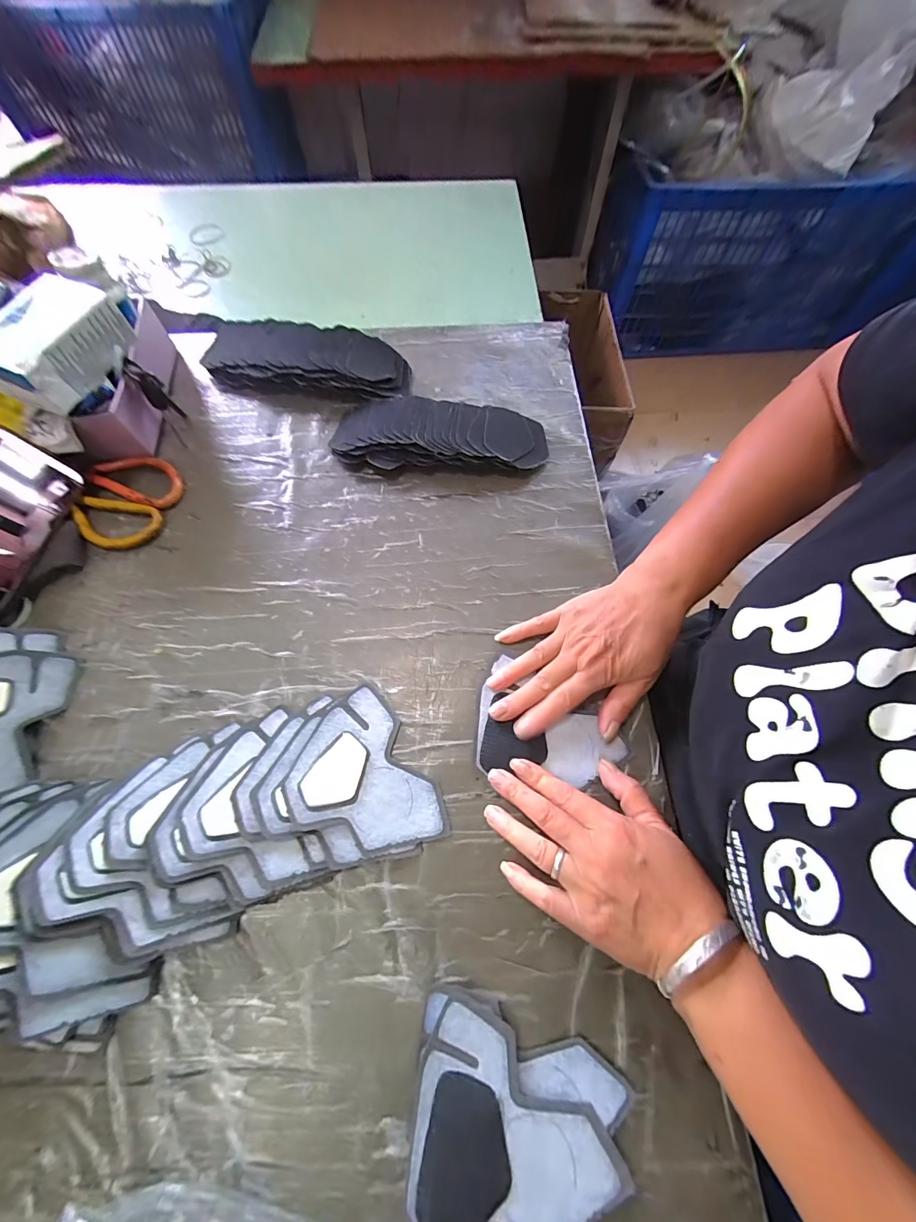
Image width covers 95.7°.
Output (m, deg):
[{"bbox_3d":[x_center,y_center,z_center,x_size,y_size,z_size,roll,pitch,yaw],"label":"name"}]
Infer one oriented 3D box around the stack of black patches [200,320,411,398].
[{"bbox_3d":[-0.168,-0.283,0.464,0.219,0.032,0.076,9,68,4],"label":"stack of black patches"}]

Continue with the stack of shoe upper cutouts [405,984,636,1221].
[{"bbox_3d":[0.037,0.303,0.247,0.122,0.016,0.106,5,68,2],"label":"stack of shoe upper cutouts"}]

